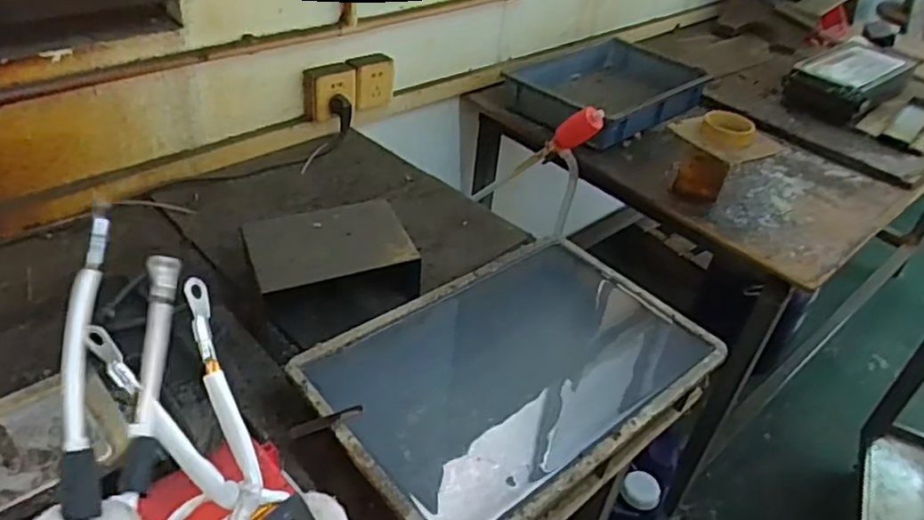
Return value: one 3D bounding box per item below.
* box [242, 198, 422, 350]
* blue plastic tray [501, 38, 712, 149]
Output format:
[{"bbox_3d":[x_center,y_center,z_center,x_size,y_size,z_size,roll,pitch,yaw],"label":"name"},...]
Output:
[{"bbox_3d":[-0.177,0.010,0.886,0.204,0.090,0.166,-13,41,-23],"label":"box"},{"bbox_3d":[0.312,-0.384,1.477,0.467,0.074,0.331,-27,48,-35],"label":"blue plastic tray"}]

